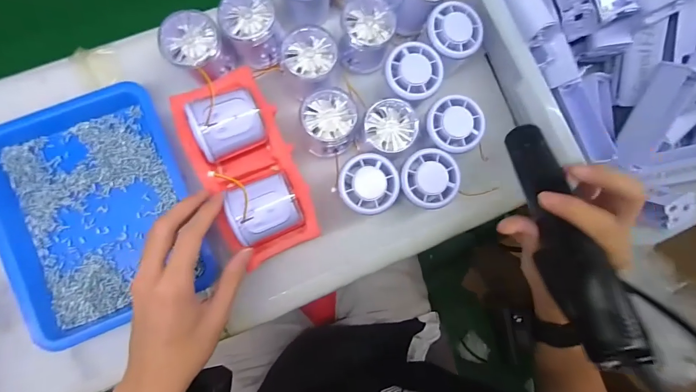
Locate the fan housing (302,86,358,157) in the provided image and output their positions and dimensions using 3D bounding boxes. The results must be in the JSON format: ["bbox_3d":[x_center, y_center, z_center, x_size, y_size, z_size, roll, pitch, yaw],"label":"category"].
[{"bbox_3d":[-0.019,-0.072,0.364,0.052,0.050,0.057,0,86,-6],"label":"fan housing"}]

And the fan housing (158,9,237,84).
[{"bbox_3d":[-0.149,-0.146,0.353,0.057,0.042,0.054,41,83,-3],"label":"fan housing"}]

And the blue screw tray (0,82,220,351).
[{"bbox_3d":[-0.246,0.012,0.352,0.171,0.025,0.222,-23,89,-7],"label":"blue screw tray"}]

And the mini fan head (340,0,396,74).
[{"bbox_3d":[0.017,-0.170,0.373,0.055,0.052,0.062,5,86,-6],"label":"mini fan head"}]

